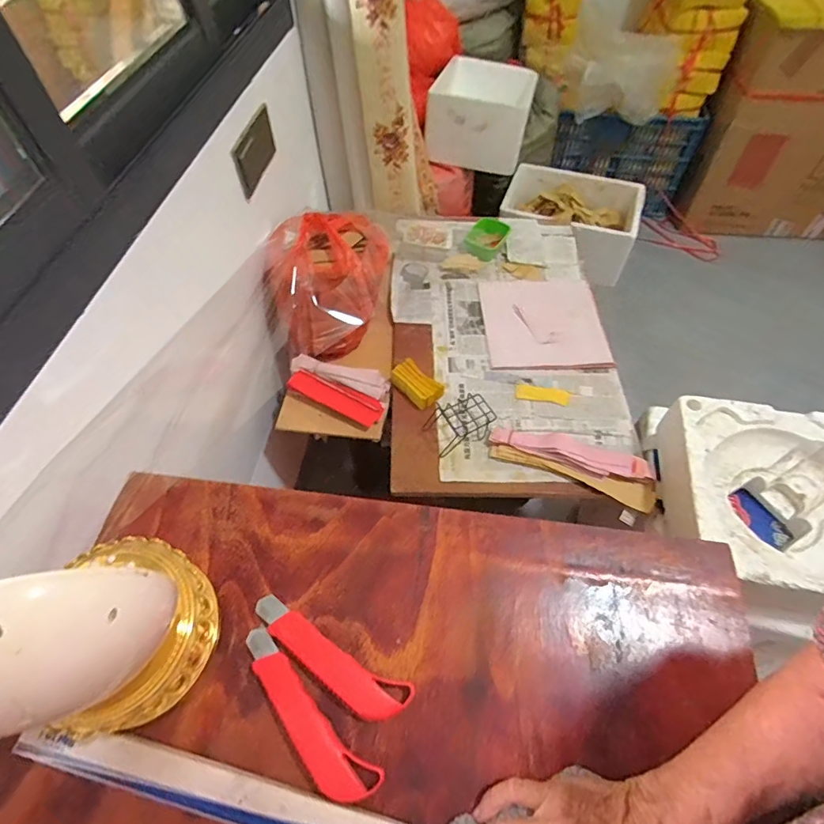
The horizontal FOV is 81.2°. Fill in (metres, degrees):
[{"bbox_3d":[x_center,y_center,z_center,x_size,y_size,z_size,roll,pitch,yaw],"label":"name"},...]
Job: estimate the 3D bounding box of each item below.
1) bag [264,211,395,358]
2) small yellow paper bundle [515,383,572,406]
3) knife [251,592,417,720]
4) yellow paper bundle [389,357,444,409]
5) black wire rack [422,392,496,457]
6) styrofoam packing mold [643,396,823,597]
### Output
[{"bbox_3d":[-0.167,-0.259,0.988,0.248,0.219,0.231,-8,56,-5],"label":"bag"},{"bbox_3d":[0.266,-0.036,0.976,0.107,0.007,0.034,9,56,6],"label":"small yellow paper bundle"},{"bbox_3d":[-0.072,0.202,0.399,0.151,0.023,0.035,27,60,18],"label":"knife"},{"bbox_3d":[0.011,-0.055,0.960,0.059,0.042,0.110,-38,63,-23],"label":"yellow paper bundle"},{"bbox_3d":[0.090,0.017,0.904,0.119,0.054,0.081,-21,58,-13],"label":"black wire rack"},{"bbox_3d":[0.584,0.154,0.784,0.307,0.149,0.301,6,56,5],"label":"styrofoam packing mold"}]

